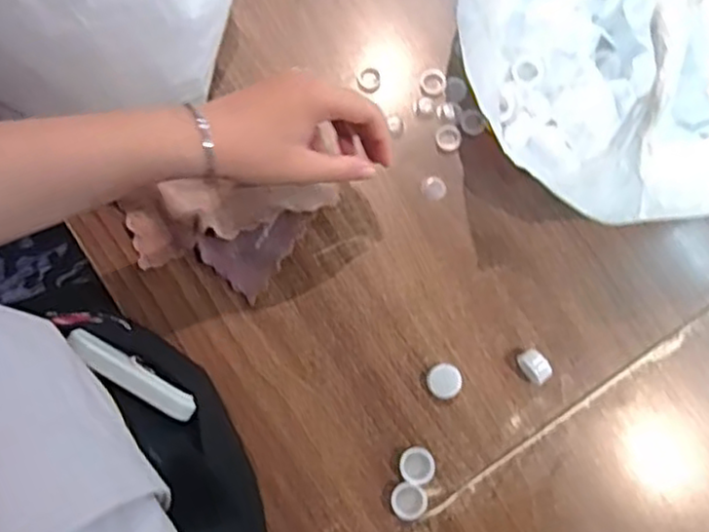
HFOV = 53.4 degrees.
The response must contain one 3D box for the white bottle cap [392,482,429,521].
[{"bbox_3d":[0.042,0.178,0.534,0.026,0.010,0.027,0,80,0],"label":"white bottle cap"}]

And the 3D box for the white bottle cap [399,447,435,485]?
[{"bbox_3d":[0.048,0.152,0.538,0.026,0.009,0.027,0,80,0],"label":"white bottle cap"}]

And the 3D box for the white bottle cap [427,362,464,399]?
[{"bbox_3d":[0.071,0.089,0.549,0.027,0.011,0.027,0,80,0],"label":"white bottle cap"}]

